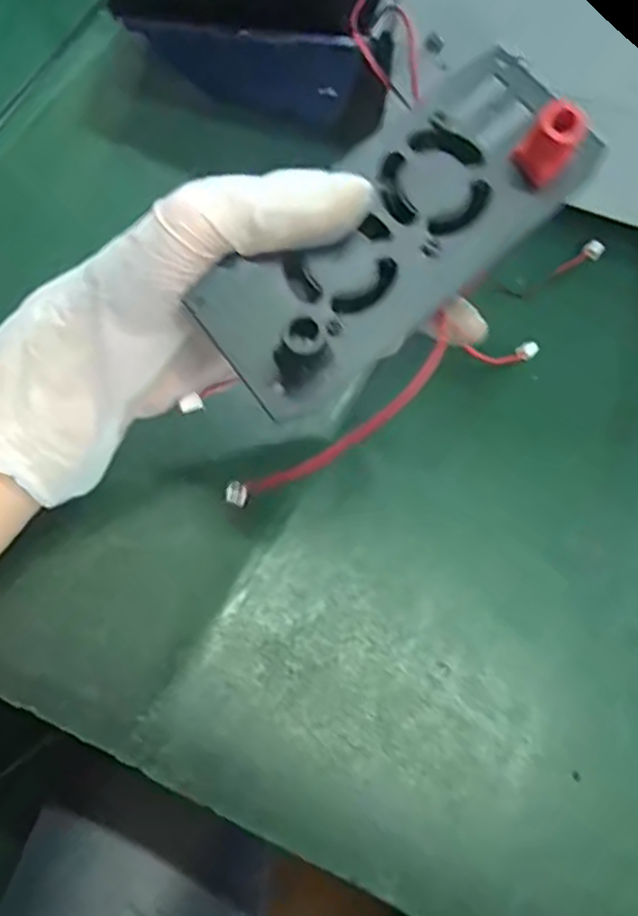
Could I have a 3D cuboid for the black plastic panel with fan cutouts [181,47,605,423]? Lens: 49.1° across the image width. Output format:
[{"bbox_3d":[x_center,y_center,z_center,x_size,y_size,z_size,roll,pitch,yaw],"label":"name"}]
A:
[{"bbox_3d":[0.027,-0.075,0.222,0.139,0.025,0.055,-41,85,-7],"label":"black plastic panel with fan cutouts"}]

